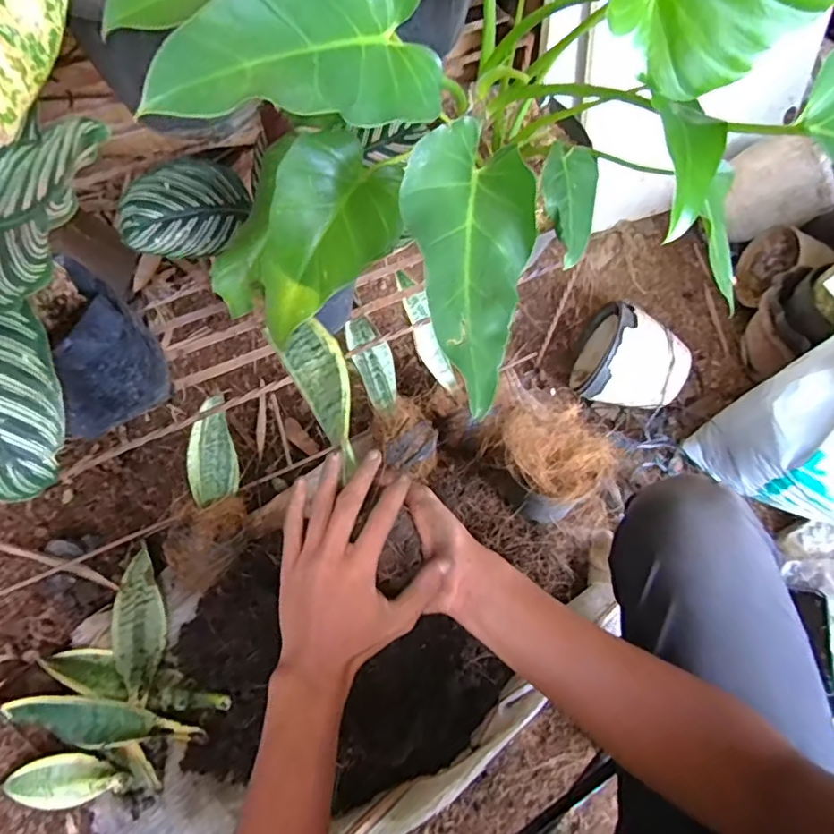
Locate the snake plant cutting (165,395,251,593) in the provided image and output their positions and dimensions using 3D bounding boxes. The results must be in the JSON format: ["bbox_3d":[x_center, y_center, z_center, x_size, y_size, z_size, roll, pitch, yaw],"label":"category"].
[{"bbox_3d":[-0.301,0.115,0.820,0.103,0.067,0.280,7,93,4],"label":"snake plant cutting"}]

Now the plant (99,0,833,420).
[{"bbox_3d":[0.086,-0.238,0.436,0.537,0.329,0.383,-15,59,-14],"label":"plant"}]

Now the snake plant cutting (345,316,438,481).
[{"bbox_3d":[-0.042,-0.024,0.864,0.093,0.269,0.070,-31,22,-18],"label":"snake plant cutting"}]

